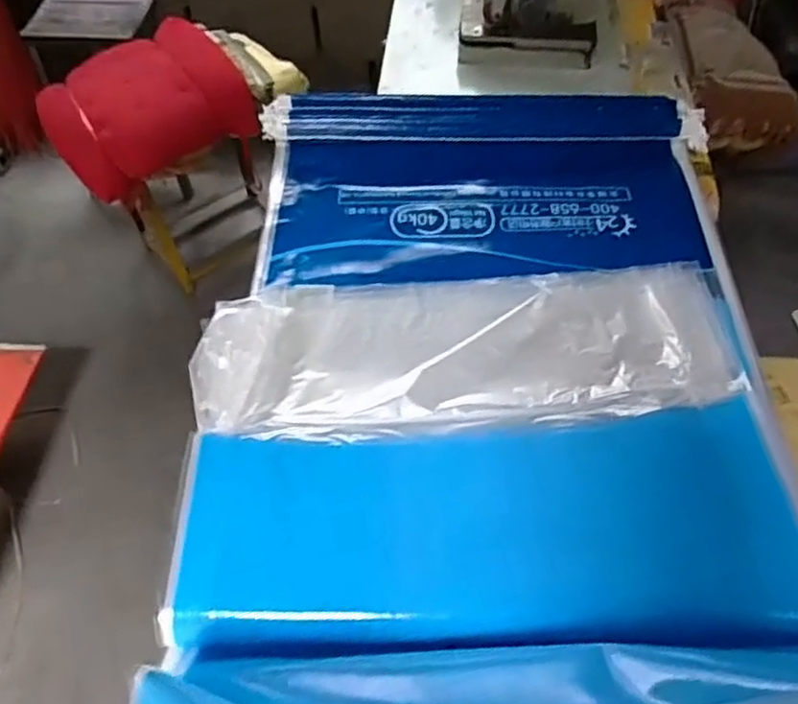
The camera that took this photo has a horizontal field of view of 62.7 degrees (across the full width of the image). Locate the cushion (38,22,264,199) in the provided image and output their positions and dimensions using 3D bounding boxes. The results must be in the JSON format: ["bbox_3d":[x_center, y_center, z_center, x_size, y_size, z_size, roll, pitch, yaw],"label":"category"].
[{"bbox_3d":[-0.600,-0.589,1.549,0.440,0.136,0.387,-23,58,-14],"label":"cushion"}]

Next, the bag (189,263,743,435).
[{"bbox_3d":[0.076,-0.009,0.762,0.596,0.031,0.213,-3,56,-2],"label":"bag"}]

